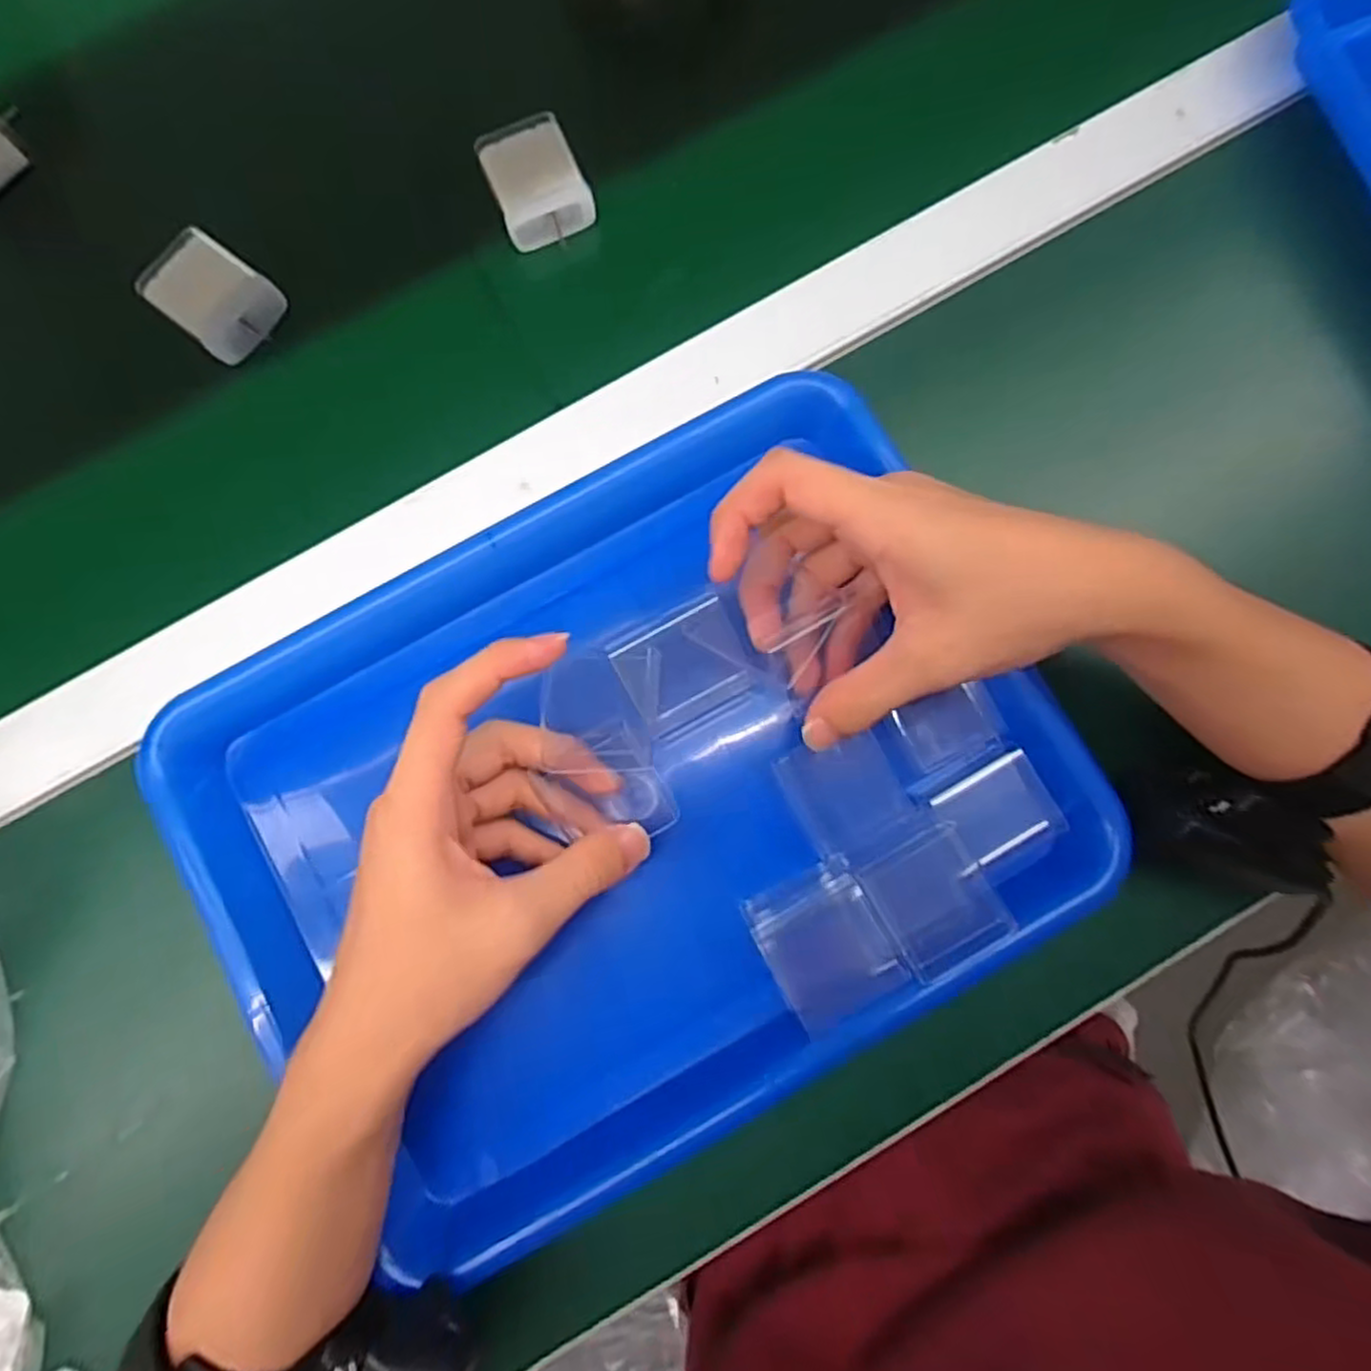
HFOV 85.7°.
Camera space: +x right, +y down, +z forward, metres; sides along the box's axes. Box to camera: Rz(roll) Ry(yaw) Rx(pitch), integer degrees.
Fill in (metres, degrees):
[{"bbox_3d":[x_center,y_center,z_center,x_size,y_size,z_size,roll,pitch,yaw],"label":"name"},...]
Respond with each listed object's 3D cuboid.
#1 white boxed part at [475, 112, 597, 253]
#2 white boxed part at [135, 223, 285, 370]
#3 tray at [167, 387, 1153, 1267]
[{"bbox_3d":[-0.071,-0.241,0.353,0.042,0.015,0.056,-22,81,-2],"label":"white boxed part"},{"bbox_3d":[-0.223,-0.183,0.347,0.057,0.015,0.042,37,83,7],"label":"white boxed part"},{"bbox_3d":[-0.021,0.047,0.304,0.317,0.049,0.262,-32,82,-4],"label":"tray"}]

